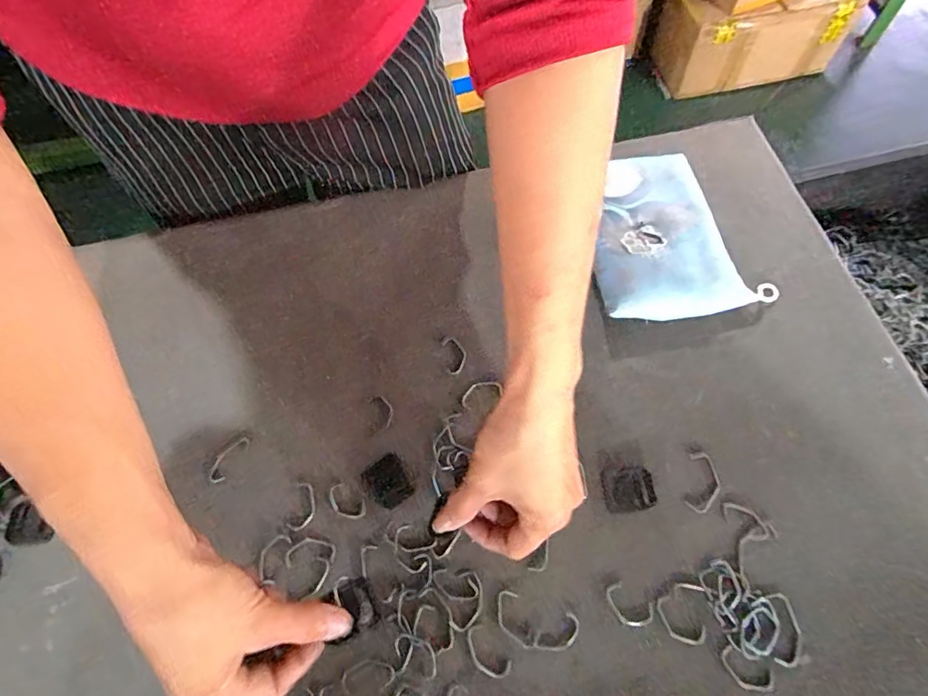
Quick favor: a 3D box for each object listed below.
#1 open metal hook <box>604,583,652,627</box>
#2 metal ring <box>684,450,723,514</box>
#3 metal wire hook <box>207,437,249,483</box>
[{"bbox_3d":[0.107,0.168,0.338,0.032,0.004,0.020,29,69,16],"label":"open metal hook"},{"bbox_3d":[0.172,0.096,0.371,0.023,0.004,0.043,13,65,9],"label":"metal ring"},{"bbox_3d":[-0.181,0.084,0.396,0.016,0.004,0.039,23,67,14],"label":"metal wire hook"}]

